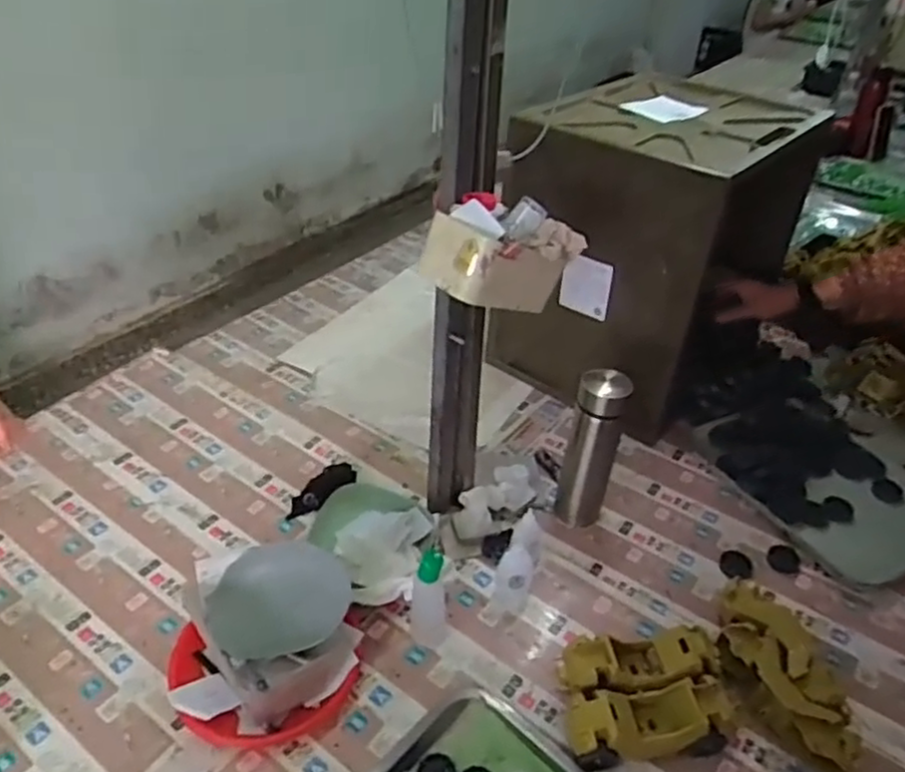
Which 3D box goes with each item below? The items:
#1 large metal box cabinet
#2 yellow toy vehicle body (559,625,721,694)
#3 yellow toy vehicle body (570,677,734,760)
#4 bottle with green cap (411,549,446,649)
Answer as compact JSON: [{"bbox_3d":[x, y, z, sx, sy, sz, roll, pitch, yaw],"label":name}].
[{"bbox_3d":[0.319,-0.249,1.199,0.349,0.409,0.437,27,45,29],"label":"large metal box cabinet"},{"bbox_3d":[0.198,0.301,0.774,0.170,0.063,0.061,-4,38,-8],"label":"yellow toy vehicle body"},{"bbox_3d":[0.200,0.338,0.727,0.175,0.062,0.057,-5,38,-9],"label":"yellow toy vehicle body"},{"bbox_3d":[-0.027,0.232,0.795,0.037,0.148,0.033,-1,38,-4],"label":"bottle with green cap"}]

